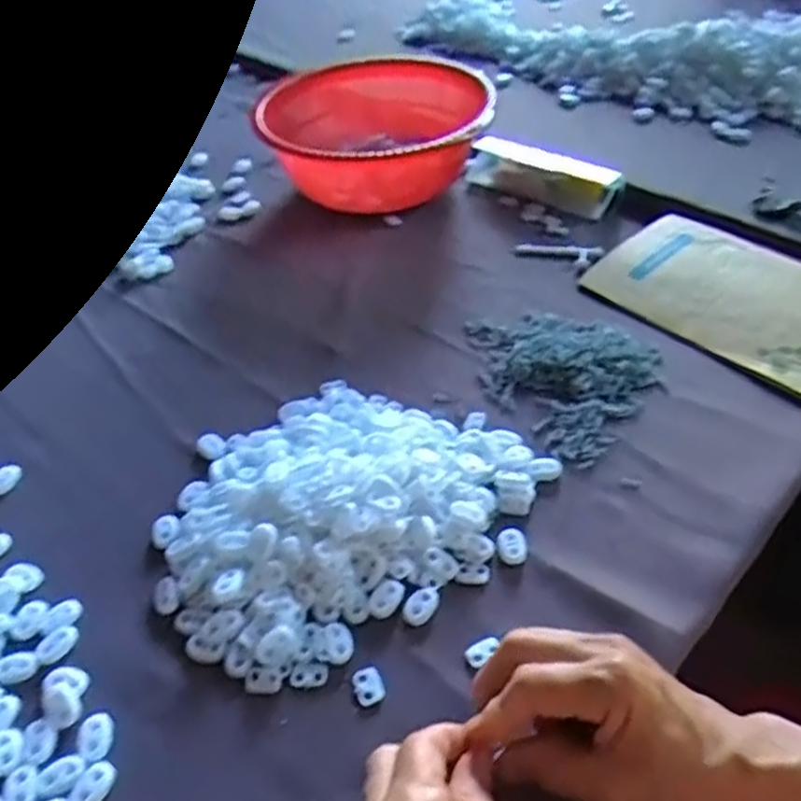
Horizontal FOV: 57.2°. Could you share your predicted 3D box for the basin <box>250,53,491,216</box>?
[{"bbox_3d":[-0.024,-0.279,0.769,0.226,0.093,0.264,1,43,7],"label":"basin"}]

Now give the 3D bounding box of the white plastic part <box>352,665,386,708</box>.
[{"bbox_3d":[-0.016,0.148,0.382,0.015,0.004,0.020,-18,44,-14],"label":"white plastic part"}]

